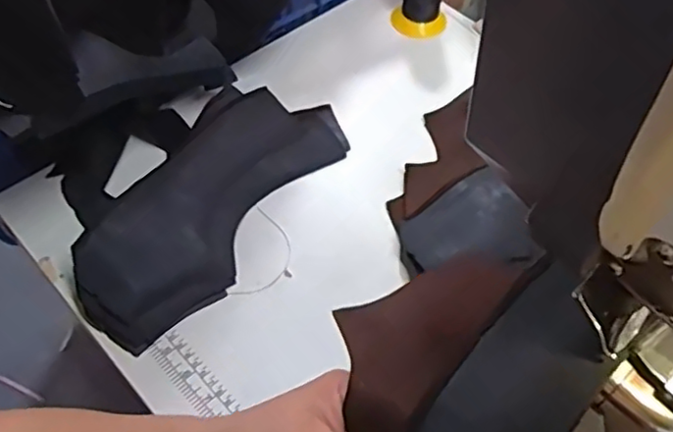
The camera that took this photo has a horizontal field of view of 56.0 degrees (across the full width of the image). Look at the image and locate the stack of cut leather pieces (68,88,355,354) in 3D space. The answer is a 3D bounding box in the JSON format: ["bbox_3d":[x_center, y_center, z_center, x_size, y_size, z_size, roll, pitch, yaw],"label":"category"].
[{"bbox_3d":[-0.110,-0.017,0.564,0.122,0.015,0.286,38,59,2],"label":"stack of cut leather pieces"}]

